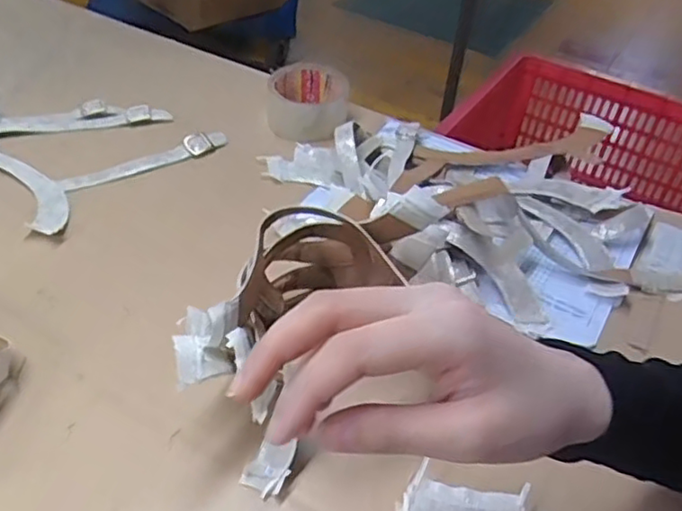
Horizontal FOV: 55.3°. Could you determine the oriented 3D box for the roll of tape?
[{"bbox_3d":[-0.037,-0.176,0.741,0.092,0.049,0.097,5,43,-2],"label":"roll of tape"}]

